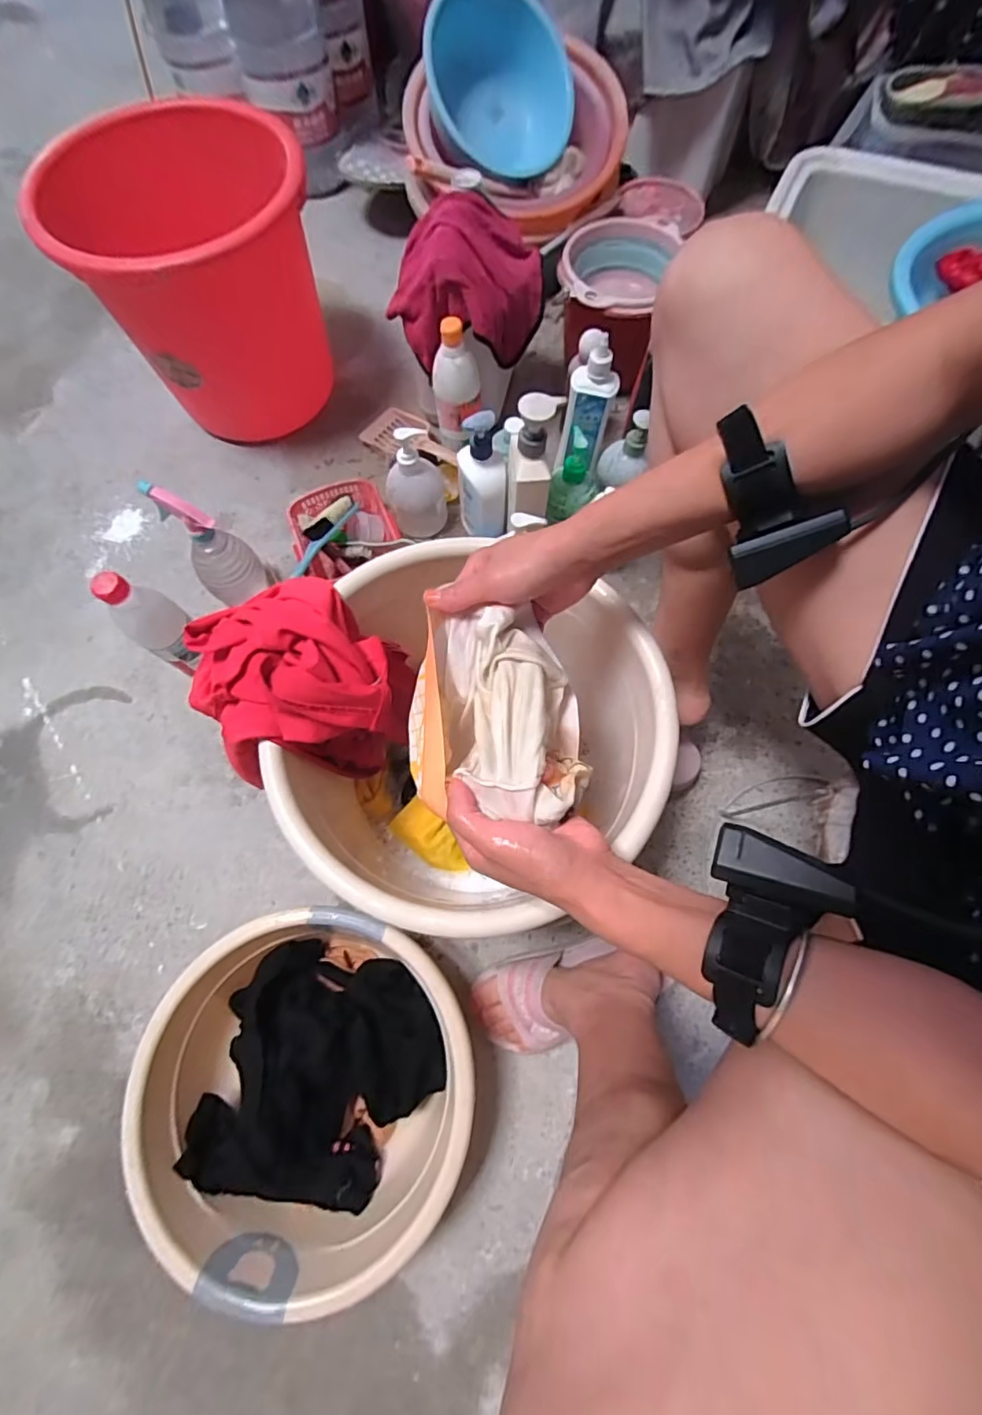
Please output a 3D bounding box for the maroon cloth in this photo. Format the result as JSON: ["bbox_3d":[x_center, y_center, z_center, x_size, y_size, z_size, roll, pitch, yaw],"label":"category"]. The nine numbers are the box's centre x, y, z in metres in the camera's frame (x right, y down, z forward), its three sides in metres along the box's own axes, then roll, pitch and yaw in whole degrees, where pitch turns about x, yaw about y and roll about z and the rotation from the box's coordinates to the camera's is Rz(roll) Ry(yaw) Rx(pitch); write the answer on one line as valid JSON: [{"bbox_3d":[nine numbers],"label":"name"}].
[{"bbox_3d":[-0.030,-0.576,0.734,0.196,0.148,0.141,1,69,1],"label":"maroon cloth"}]

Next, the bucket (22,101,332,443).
[{"bbox_3d":[-0.400,-0.603,0.809,0.309,0.316,0.304,0,69,1],"label":"bucket"}]

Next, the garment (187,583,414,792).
[{"bbox_3d":[-0.171,-0.023,0.489,0.176,0.161,0.142,-3,69,0],"label":"garment"}]

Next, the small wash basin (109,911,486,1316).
[{"bbox_3d":[-0.188,0.376,0.544,0.281,0.128,0.299,0,69,1],"label":"small wash basin"}]

